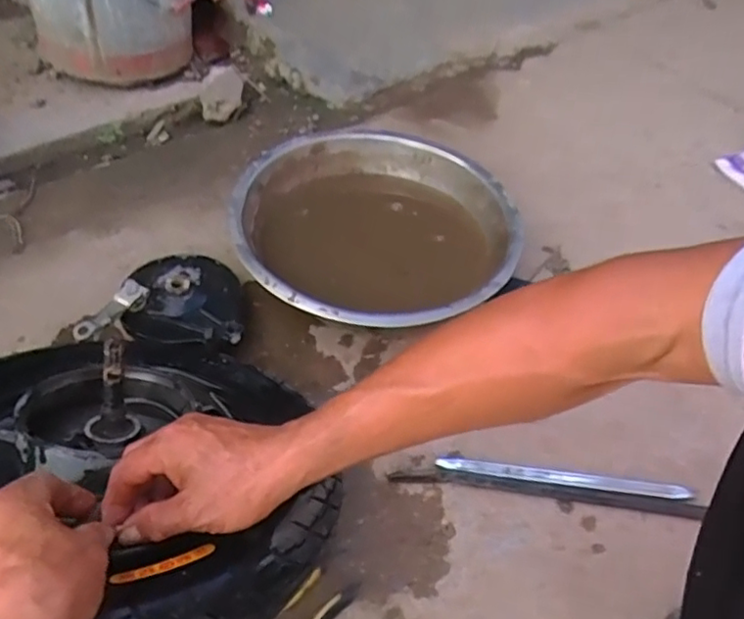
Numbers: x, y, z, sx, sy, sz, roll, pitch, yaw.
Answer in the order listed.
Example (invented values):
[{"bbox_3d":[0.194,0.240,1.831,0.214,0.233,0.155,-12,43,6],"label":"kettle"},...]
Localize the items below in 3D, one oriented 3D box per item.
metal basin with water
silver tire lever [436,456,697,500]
[{"bbox_3d":[0.004,-0.095,0.845,0.366,0.124,0.376,2,50,-3],"label":"metal basin with water"},{"bbox_3d":[0.213,0.184,0.669,0.280,0.011,0.017,6,49,0],"label":"silver tire lever"}]

